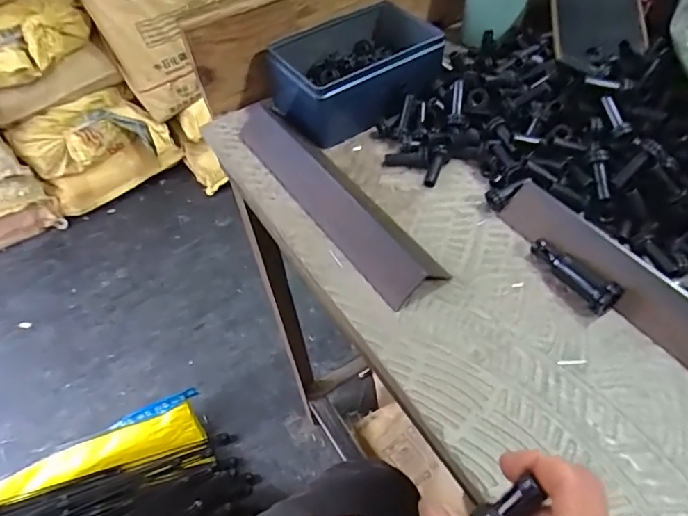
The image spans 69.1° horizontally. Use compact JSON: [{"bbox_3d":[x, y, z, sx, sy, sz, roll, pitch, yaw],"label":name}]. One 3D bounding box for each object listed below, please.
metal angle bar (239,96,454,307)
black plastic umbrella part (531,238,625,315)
[{"bbox_3d":[-0.016,-0.064,0.407,0.050,0.026,0.253,-29,56,-20],"label":"metal angle bar"},{"bbox_3d":[0.159,0.009,0.347,0.020,0.027,0.065,-24,54,-17],"label":"black plastic umbrella part"}]

